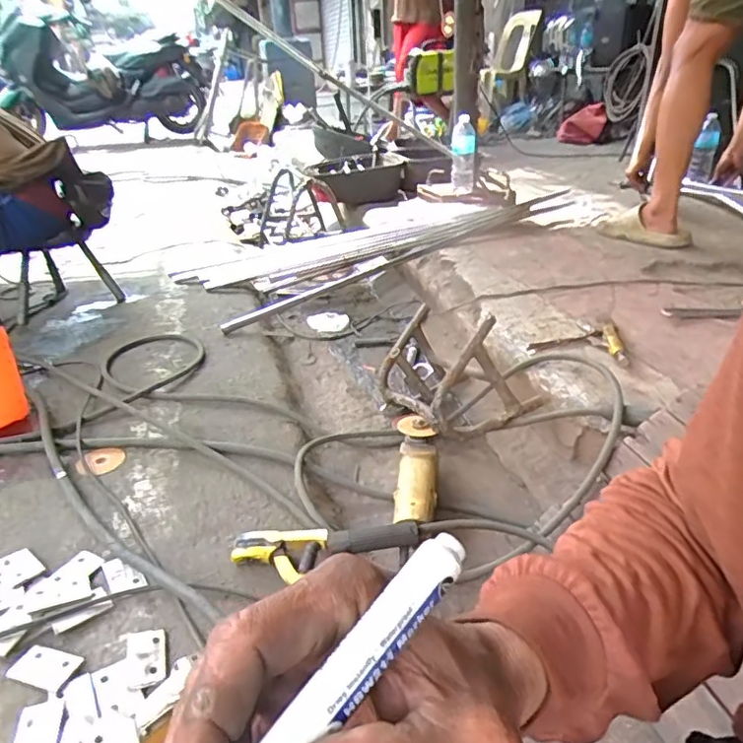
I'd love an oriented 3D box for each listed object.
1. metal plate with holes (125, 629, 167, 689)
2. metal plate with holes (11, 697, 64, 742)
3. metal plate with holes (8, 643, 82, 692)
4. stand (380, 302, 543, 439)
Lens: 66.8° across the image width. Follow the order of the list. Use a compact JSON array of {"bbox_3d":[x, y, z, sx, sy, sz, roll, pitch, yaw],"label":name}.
[{"bbox_3d":[-0.252,0.315,0.627,0.040,0.004,0.069,-12,30,-18],"label":"metal plate with holes"},{"bbox_3d":[-0.324,0.352,0.539,0.044,0.007,0.072,-11,36,-11],"label":"metal plate with holes"},{"bbox_3d":[-0.355,0.319,0.610,0.074,0.004,0.038,7,30,17],"label":"metal plate with holes"},{"bbox_3d":[0.139,-0.002,1.093,0.211,0.240,0.320,-16,32,-24],"label":"stand"}]

